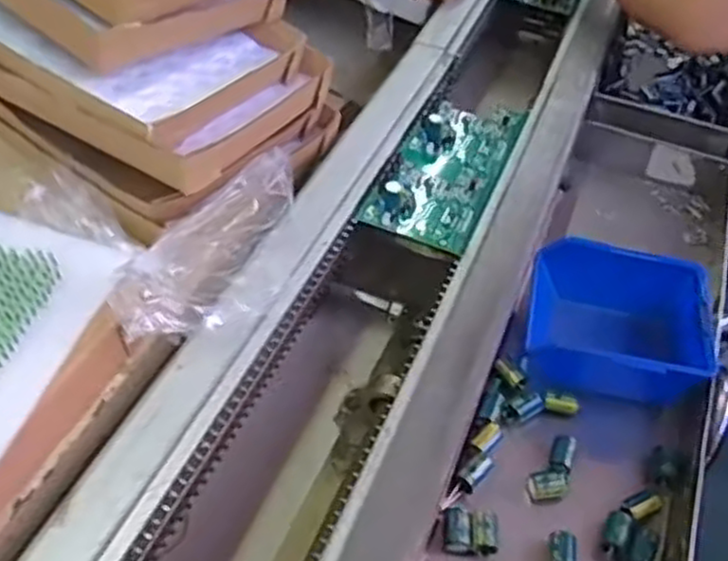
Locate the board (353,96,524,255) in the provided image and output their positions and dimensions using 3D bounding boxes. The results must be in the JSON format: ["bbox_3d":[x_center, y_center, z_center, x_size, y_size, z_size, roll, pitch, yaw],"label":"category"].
[{"bbox_3d":[0.080,-0.112,0.676,0.093,0.022,0.213,21,50,13],"label":"board"}]

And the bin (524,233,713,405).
[{"bbox_3d":[0.199,0.035,0.579,0.132,0.065,0.121,13,49,6],"label":"bin"}]

